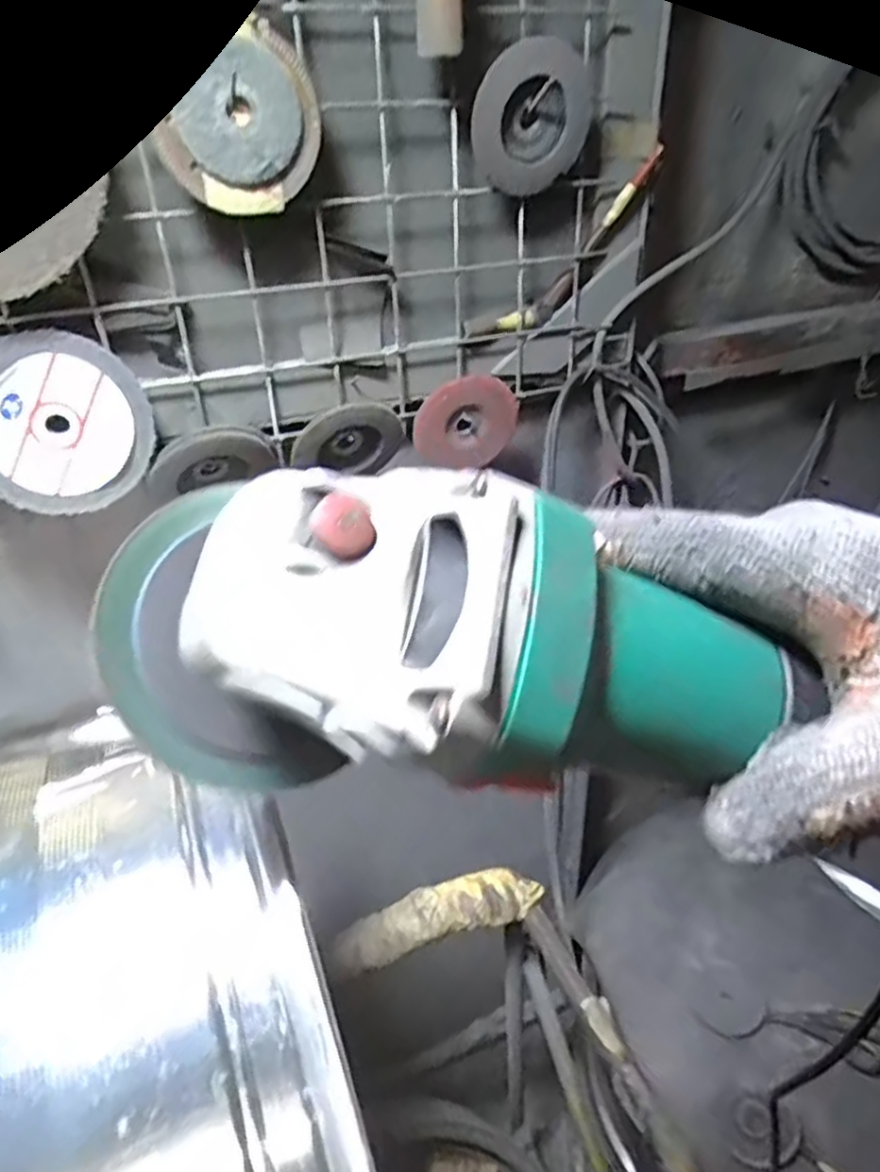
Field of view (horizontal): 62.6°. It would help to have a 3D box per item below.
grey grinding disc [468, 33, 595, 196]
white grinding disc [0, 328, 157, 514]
[{"bbox_3d":[0.070,-0.345,0.540,0.097,0.097,0.024,18,36,-47],"label":"grey grinding disc"},{"bbox_3d":[-0.268,-0.113,0.507,0.120,0.116,0.021,-14,36,-18],"label":"white grinding disc"}]

